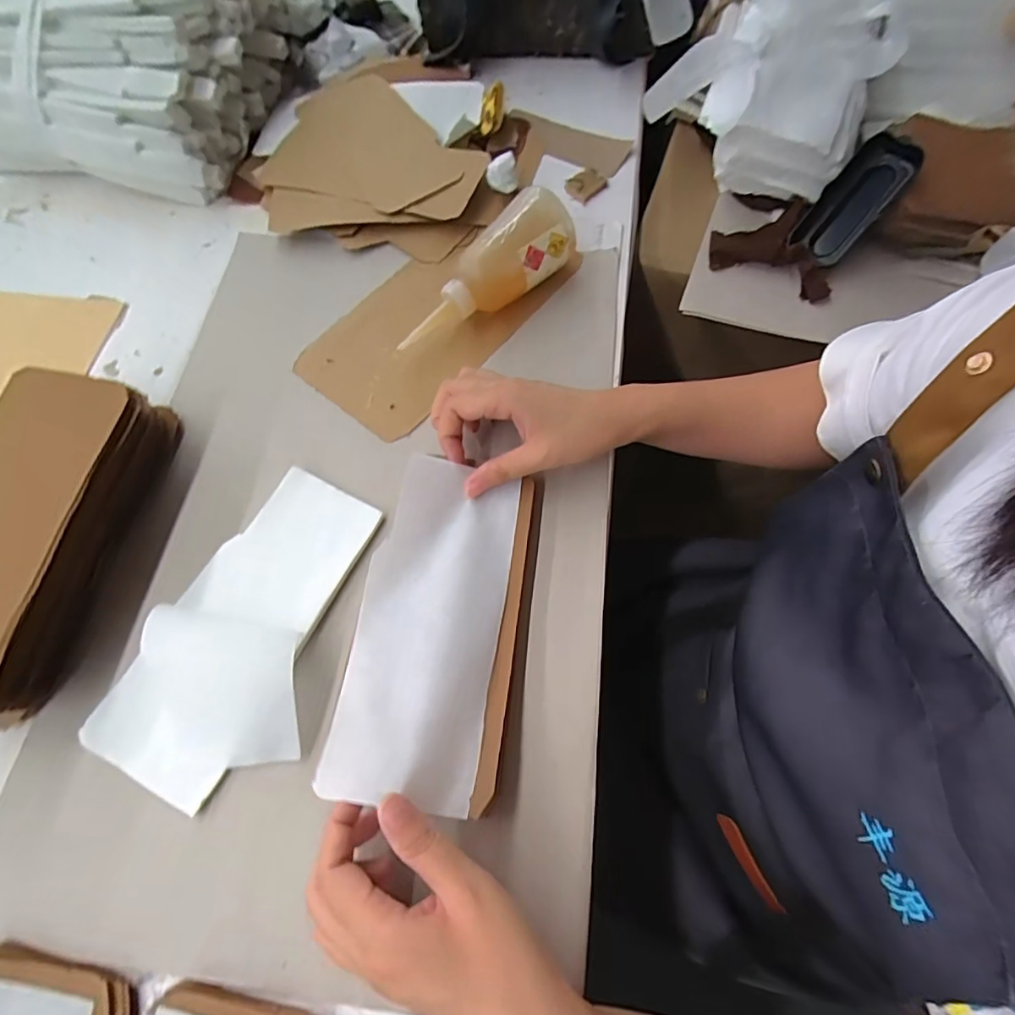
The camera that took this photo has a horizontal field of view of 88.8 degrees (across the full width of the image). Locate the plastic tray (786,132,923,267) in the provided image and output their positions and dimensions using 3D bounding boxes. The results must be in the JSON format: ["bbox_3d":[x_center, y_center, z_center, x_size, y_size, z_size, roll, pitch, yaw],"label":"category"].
[{"bbox_3d":[0.311,-0.276,0.466,0.050,0.025,0.111,45,112,19],"label":"plastic tray"}]

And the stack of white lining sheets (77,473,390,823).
[{"bbox_3d":[-0.166,0.076,0.343,0.113,0.025,0.214,22,69,12],"label":"stack of white lining sheets"}]

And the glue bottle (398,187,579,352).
[{"bbox_3d":[-0.019,-0.190,0.437,0.173,0.057,0.048,-39,69,4],"label":"glue bottle"}]

